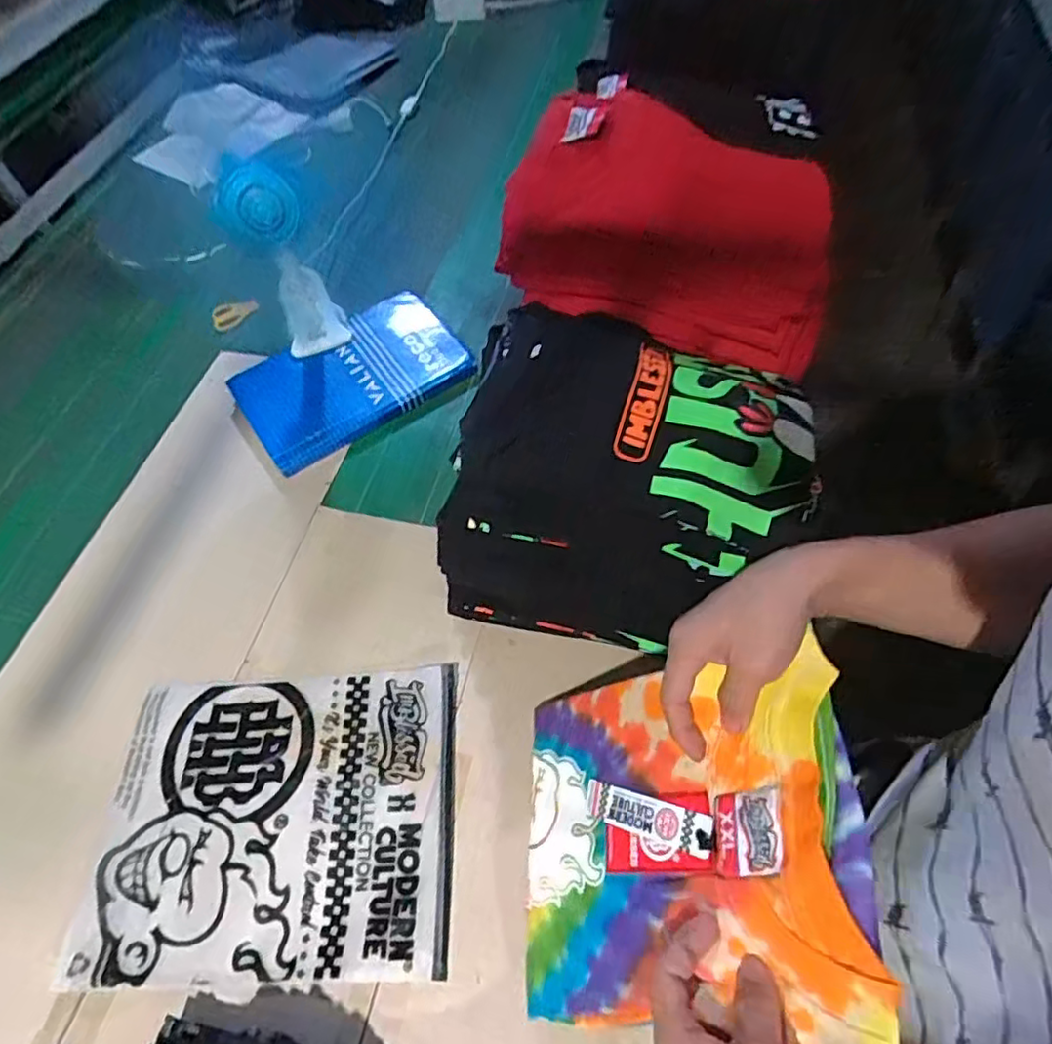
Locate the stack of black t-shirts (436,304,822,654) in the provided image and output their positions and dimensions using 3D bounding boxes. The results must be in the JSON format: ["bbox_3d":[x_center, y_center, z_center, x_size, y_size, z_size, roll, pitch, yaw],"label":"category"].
[{"bbox_3d":[0.091,-0.040,0.554,0.283,0.198,0.238,10,59,11],"label":"stack of black t-shirts"}]

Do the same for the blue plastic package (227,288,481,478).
[{"bbox_3d":[-0.220,-0.188,0.795,0.270,0.035,0.174,-33,61,-15],"label":"blue plastic package"}]

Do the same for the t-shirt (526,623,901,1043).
[{"bbox_3d":[0.088,0.206,0.419,0.258,0.044,0.218,-28,41,40],"label":"t-shirt"}]

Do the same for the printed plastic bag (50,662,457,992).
[{"bbox_3d":[-0.219,0.254,0.549,0.307,0.007,0.241,-3,58,3],"label":"printed plastic bag"}]

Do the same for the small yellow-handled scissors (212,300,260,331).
[{"bbox_3d":[-0.428,-0.306,0.921,0.070,0.008,0.035,-13,99,4],"label":"small yellow-handled scissors"}]

